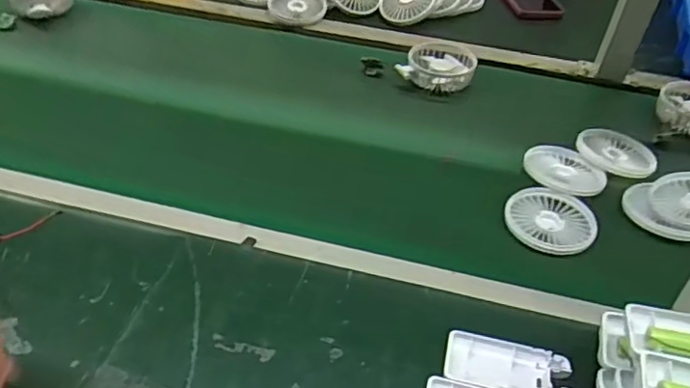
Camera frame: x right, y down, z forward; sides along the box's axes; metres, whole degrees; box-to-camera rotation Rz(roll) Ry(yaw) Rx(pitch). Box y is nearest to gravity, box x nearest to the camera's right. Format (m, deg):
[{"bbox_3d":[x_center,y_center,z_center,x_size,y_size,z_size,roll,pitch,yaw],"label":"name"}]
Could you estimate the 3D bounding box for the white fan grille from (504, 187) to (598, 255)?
[{"bbox_3d":[0.208,0.027,0.606,0.090,0.007,0.076,18,45,16],"label":"white fan grille"}]

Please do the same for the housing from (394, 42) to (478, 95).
[{"bbox_3d":[0.127,-0.170,0.801,0.094,0.032,0.090,15,44,13],"label":"housing"}]

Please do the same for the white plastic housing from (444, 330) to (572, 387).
[{"bbox_3d":[0.124,0.137,0.463,0.092,0.018,0.043,12,44,10],"label":"white plastic housing"}]

